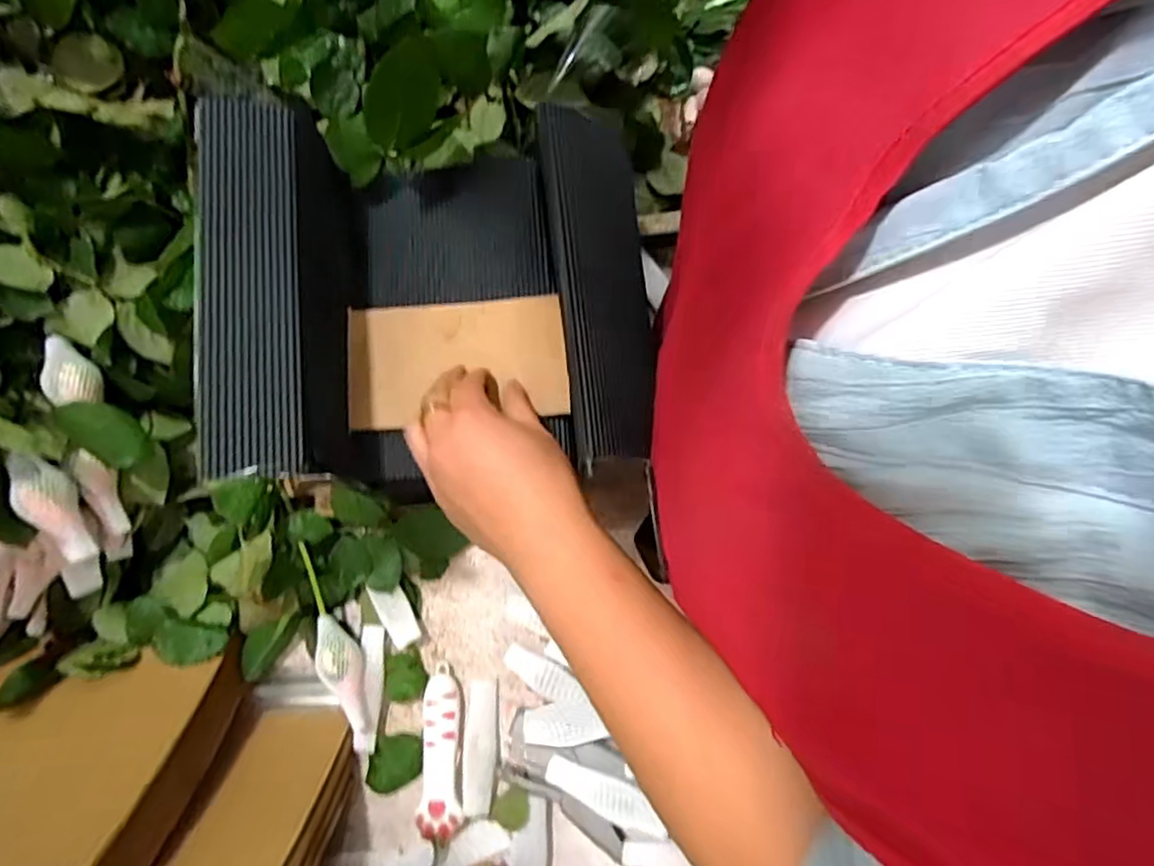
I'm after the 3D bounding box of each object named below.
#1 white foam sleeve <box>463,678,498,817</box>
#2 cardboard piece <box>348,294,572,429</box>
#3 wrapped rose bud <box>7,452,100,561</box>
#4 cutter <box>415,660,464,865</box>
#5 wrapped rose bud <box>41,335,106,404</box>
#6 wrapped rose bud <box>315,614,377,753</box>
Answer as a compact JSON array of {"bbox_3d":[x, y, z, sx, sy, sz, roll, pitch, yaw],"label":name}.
[{"bbox_3d":[-0.070,0.230,0.459,0.023,0.013,0.091,-1,77,1],"label":"white foam sleeve"},{"bbox_3d":[-0.076,-0.047,0.403,0.136,0.006,0.079,-5,77,0],"label":"cardboard piece"},{"bbox_3d":[-0.355,0.049,0.432,0.026,0.029,0.078,-26,102,-5],"label":"wrapped rose bud"},{"bbox_3d":[-0.099,0.243,0.469,0.032,0.009,0.131,2,77,1],"label":"cutter"},{"bbox_3d":[-0.357,-0.041,0.447,0.032,0.028,0.049,-9,84,-17],"label":"wrapped rose bud"},{"bbox_3d":[-0.172,0.184,0.464,0.032,0.030,0.099,-9,77,-1],"label":"wrapped rose bud"}]

